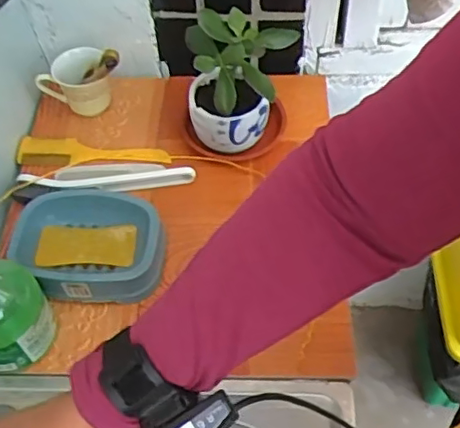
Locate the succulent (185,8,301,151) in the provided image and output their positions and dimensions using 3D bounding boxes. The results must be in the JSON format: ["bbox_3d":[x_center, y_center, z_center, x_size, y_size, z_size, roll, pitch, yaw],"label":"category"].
[{"bbox_3d":[0.011,-0.143,0.700,0.121,0.150,0.085,1,53,4],"label":"succulent"}]

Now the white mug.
[{"bbox_3d":[-0.196,-0.176,0.792,0.094,0.072,0.069,25,59,20],"label":"white mug"}]

